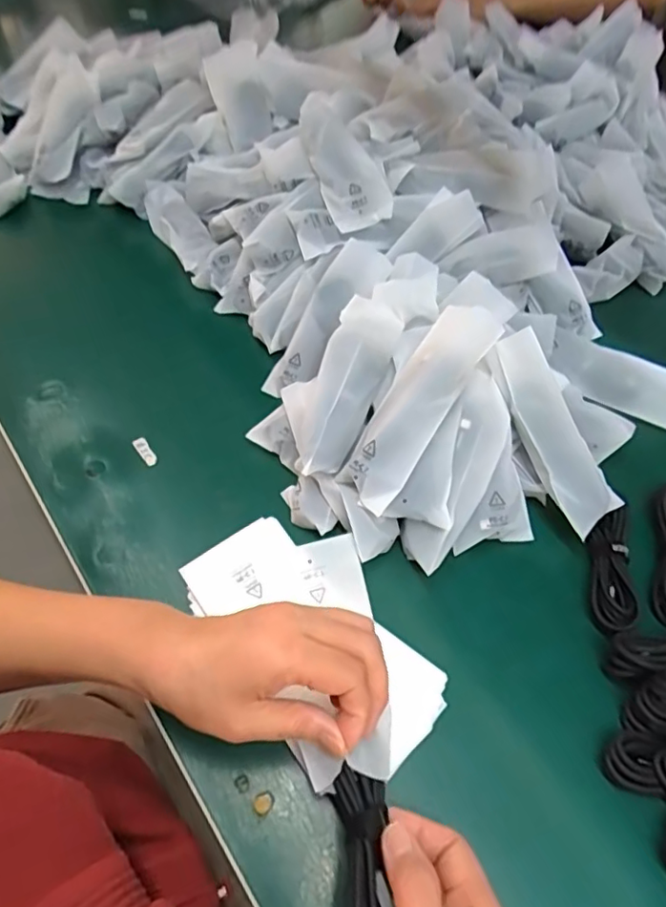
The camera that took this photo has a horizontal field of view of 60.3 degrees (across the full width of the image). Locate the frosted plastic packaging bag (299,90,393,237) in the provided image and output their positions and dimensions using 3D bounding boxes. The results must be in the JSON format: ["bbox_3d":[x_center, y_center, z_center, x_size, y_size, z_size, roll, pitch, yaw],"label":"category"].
[{"bbox_3d":[0.007,-0.275,0.539,0.055,0.028,0.138,-22,77,-12],"label":"frosted plastic packaging bag"}]

